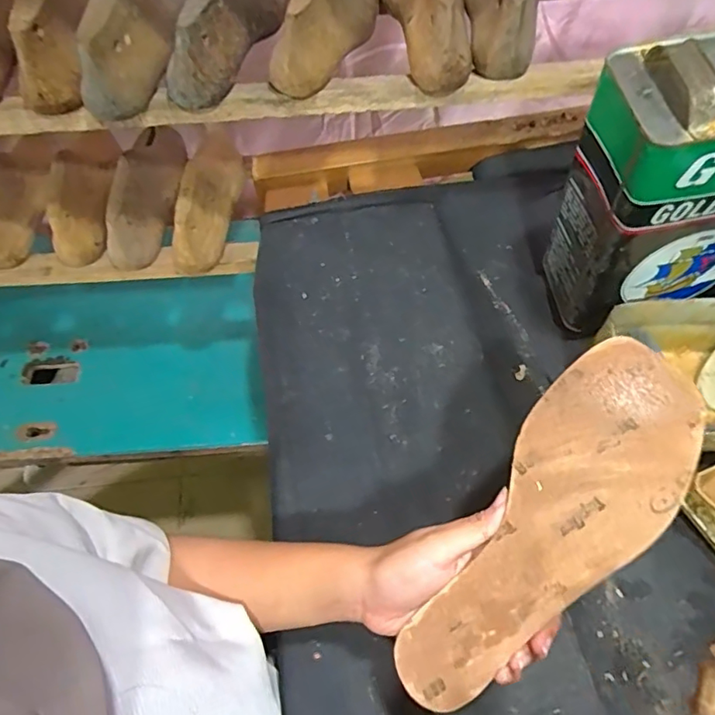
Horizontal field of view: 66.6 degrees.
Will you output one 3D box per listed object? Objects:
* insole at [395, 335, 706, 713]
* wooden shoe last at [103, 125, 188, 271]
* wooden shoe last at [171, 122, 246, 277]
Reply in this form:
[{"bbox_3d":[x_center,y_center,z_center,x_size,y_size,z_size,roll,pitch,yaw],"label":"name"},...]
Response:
[{"bbox_3d":[0.104,0.100,0.305,0.082,0.020,0.234,36,94,21],"label":"insole"},{"bbox_3d":[-0.265,-0.221,0.673,0.072,0.073,0.226,-3,59,-1],"label":"wooden shoe last"},{"bbox_3d":[-0.184,-0.214,0.669,0.059,0.079,0.234,1,59,1],"label":"wooden shoe last"}]

